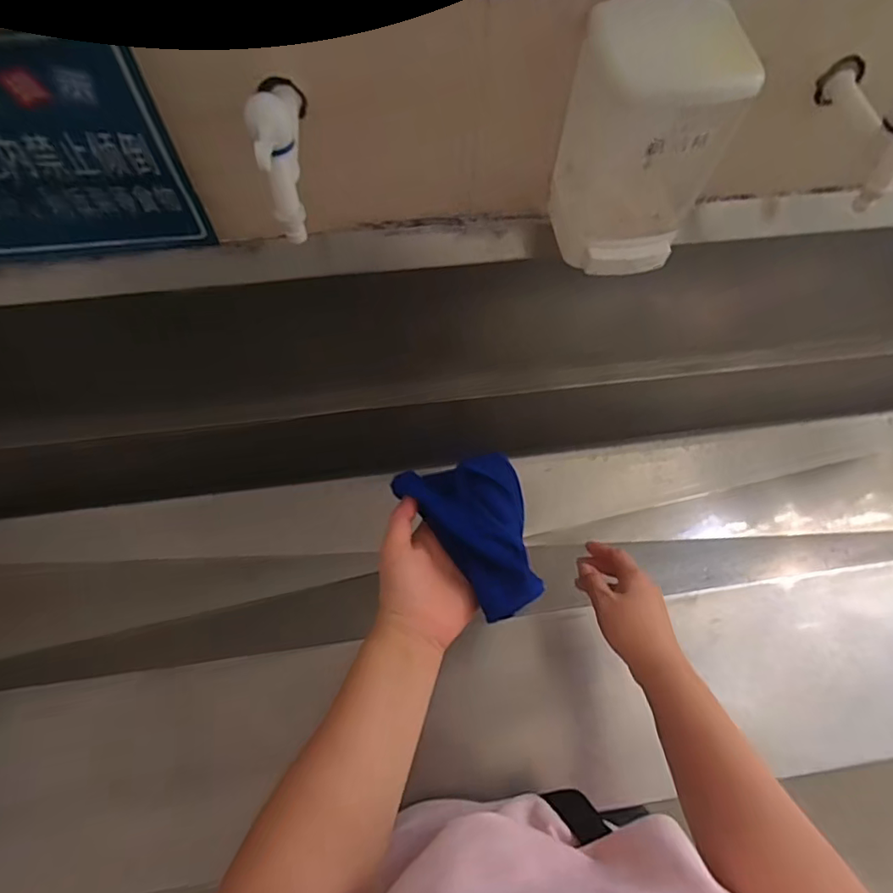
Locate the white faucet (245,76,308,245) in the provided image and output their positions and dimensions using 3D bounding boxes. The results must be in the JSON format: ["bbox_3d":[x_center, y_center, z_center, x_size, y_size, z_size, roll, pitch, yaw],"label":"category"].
[{"bbox_3d":[-0.122,-0.230,0.407,0.026,0.093,0.125,-6,64,-5],"label":"white faucet"}]

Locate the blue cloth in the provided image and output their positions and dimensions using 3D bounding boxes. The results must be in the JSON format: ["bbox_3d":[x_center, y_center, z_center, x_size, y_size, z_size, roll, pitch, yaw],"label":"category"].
[{"bbox_3d":[0.038,0.064,0.475,0.102,0.022,0.143,-33,84,-33],"label":"blue cloth"}]

